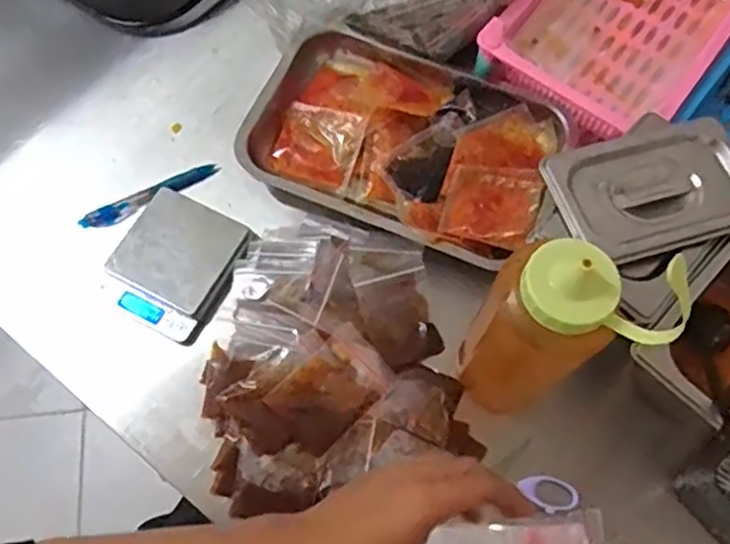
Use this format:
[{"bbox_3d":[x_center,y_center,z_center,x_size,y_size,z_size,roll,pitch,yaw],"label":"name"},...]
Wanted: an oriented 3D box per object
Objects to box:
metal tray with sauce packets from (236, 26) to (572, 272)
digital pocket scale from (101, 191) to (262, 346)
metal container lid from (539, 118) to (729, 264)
[{"bbox_3d":[0.038,-0.129,0.668,0.287,0.035,0.195,22,69,7],"label":"metal tray with sauce packets"},{"bbox_3d":[-0.176,-0.007,0.632,0.111,0.022,0.119,27,69,9],"label":"digital pocket scale"},{"bbox_3d":[0.232,-0.069,0.544,0.157,0.019,0.105,-14,69,-8],"label":"metal container lid"}]

